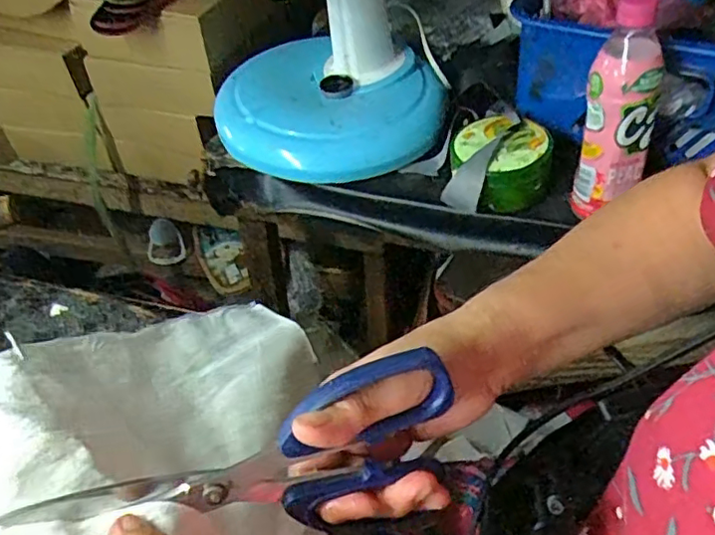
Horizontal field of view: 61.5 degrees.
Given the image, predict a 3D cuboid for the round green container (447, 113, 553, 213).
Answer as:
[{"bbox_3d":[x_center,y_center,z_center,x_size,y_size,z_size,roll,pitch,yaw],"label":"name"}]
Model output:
[{"bbox_3d":[0.146,-0.111,0.632,0.094,0.060,0.087,-3,44,2],"label":"round green container"}]

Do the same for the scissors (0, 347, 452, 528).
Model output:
[{"bbox_3d":[-0.047,0.087,0.255,0.177,0.062,0.026,-14,44,-11],"label":"scissors"}]

